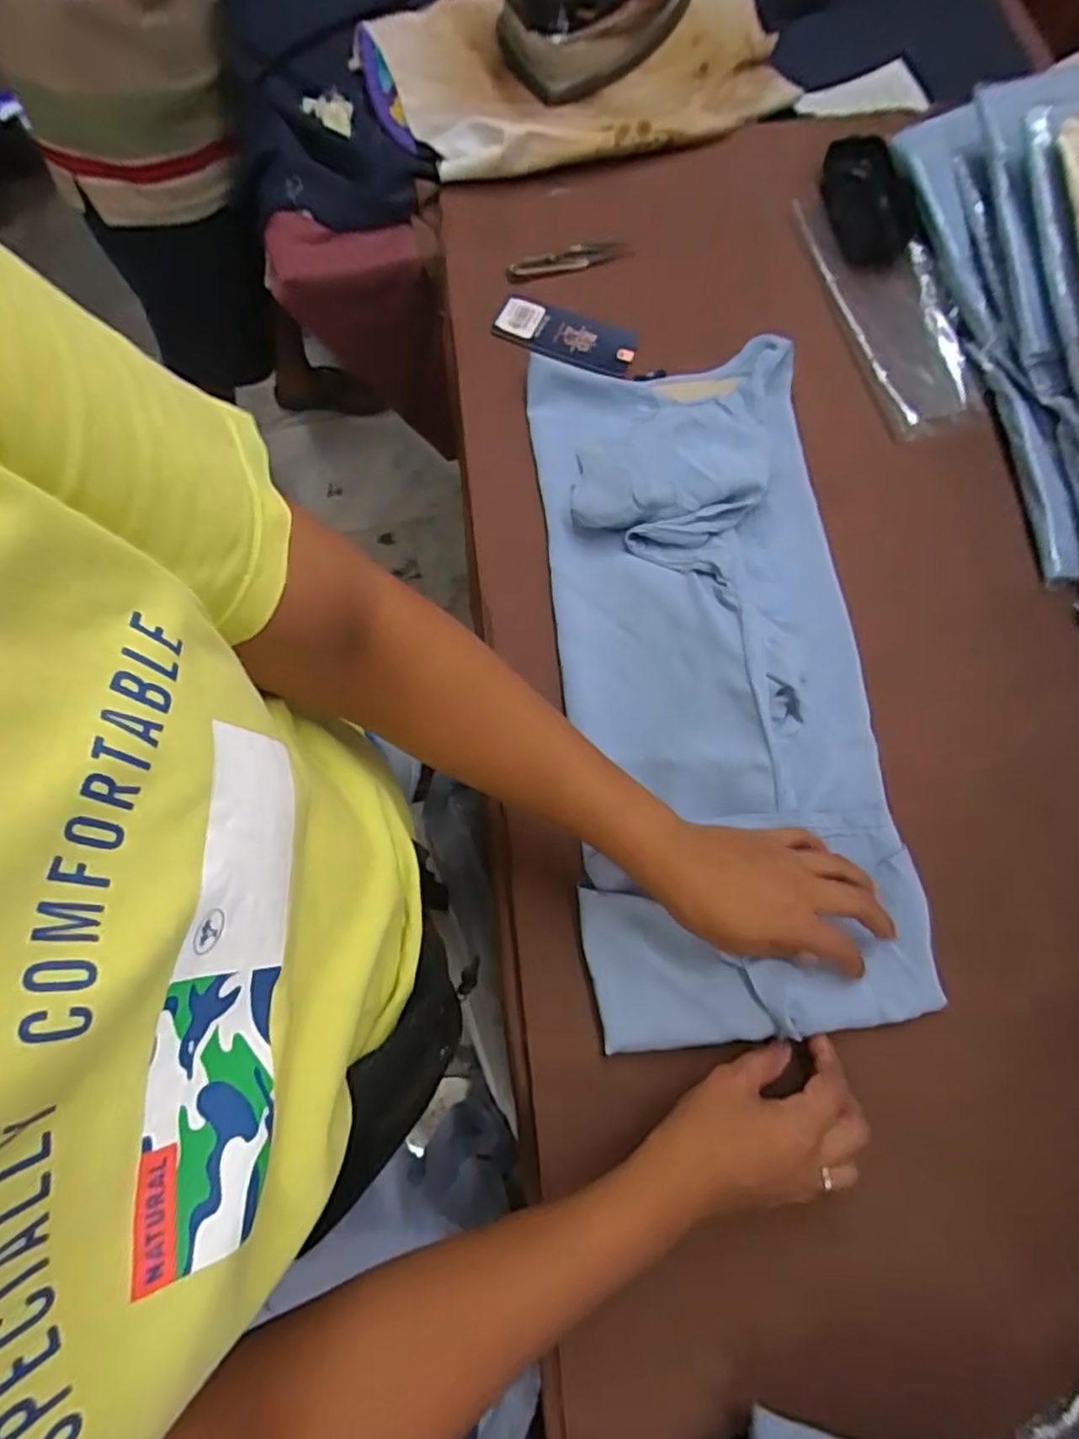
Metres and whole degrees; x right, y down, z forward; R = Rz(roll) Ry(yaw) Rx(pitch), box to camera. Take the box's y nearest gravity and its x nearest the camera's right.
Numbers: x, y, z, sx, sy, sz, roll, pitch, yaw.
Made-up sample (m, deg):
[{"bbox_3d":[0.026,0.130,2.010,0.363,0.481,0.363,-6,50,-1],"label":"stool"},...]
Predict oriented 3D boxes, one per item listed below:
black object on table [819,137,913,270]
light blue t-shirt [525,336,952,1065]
[{"bbox_3d":[0.293,-0.467,0.582,0.062,0.032,0.119,-5,76,-1],"label":"black object on table"},{"bbox_3d":[0.120,-0.047,0.452,0.215,0.055,0.497,-7,76,1],"label":"light blue t-shirt"}]

